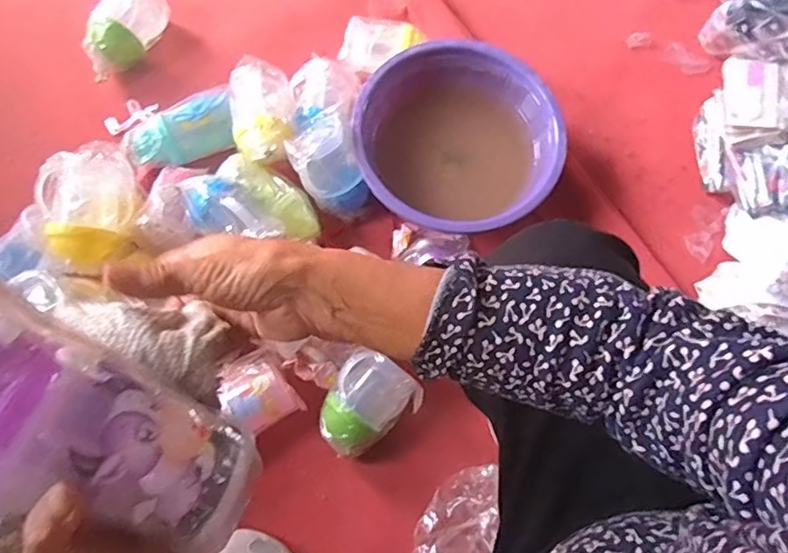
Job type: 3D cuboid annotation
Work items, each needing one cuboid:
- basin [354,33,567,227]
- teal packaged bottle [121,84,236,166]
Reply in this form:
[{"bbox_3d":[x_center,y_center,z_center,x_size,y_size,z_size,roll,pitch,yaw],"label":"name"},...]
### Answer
[{"bbox_3d":[0.089,-0.190,0.824,0.282,0.114,0.276,0,75,-1],"label":"basin"},{"bbox_3d":[-0.313,-0.210,0.833,0.164,0.072,0.086,-23,77,-7],"label":"teal packaged bottle"}]

